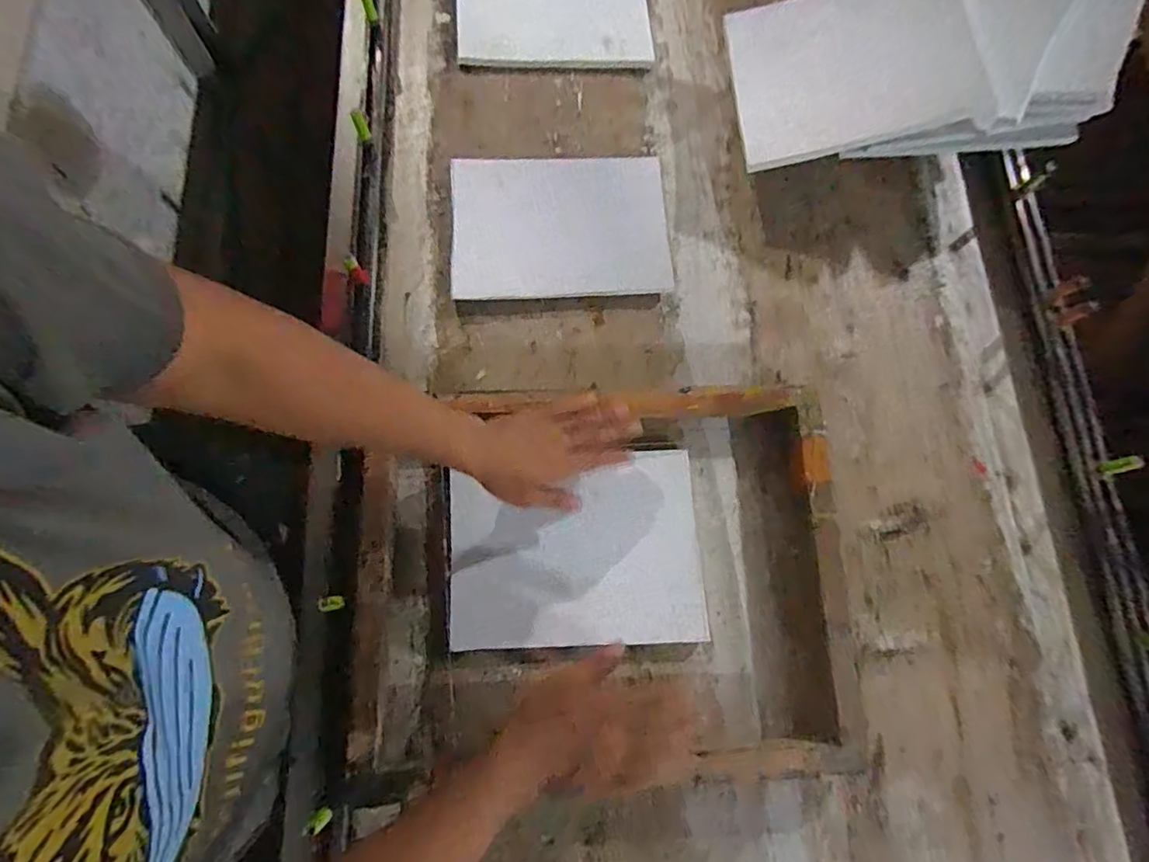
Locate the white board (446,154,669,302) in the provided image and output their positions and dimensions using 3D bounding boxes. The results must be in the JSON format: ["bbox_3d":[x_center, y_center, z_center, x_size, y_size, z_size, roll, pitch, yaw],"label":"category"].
[{"bbox_3d":[-0.018,-0.265,0.755,0.272,0.018,0.199,-3,77,-2],"label":"white board"}]

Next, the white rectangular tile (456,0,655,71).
[{"bbox_3d":[-0.032,-0.609,0.839,0.268,0.009,0.214,-4,77,-2],"label":"white rectangular tile"}]

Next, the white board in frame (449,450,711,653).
[{"bbox_3d":[0.001,0.131,0.643,0.268,0.017,0.195,-3,77,-2],"label":"white board in frame"}]

